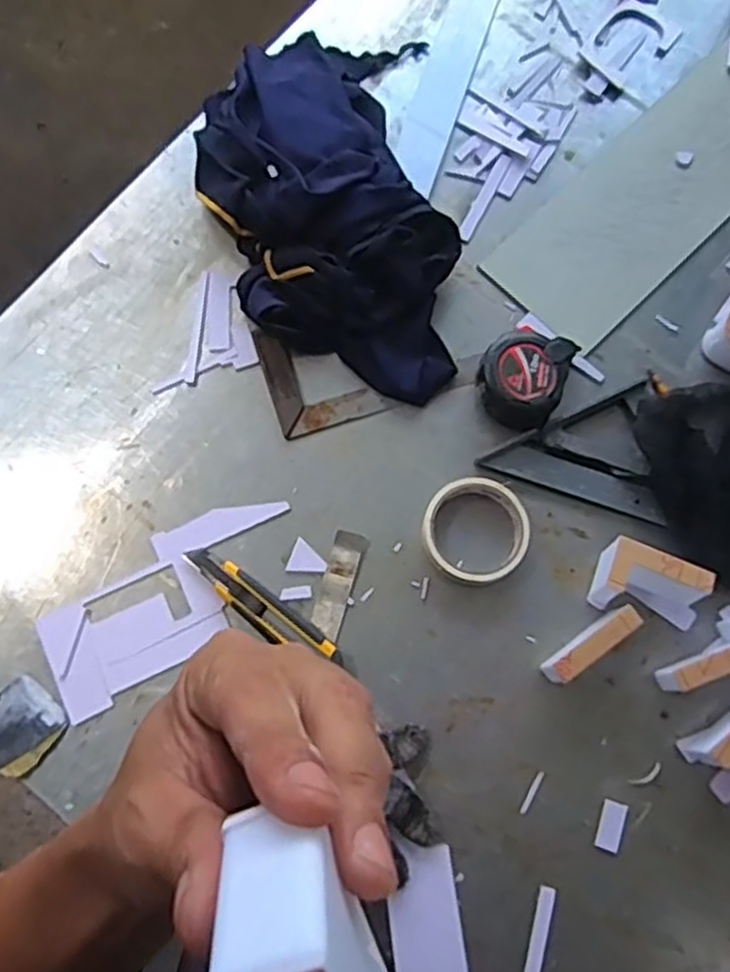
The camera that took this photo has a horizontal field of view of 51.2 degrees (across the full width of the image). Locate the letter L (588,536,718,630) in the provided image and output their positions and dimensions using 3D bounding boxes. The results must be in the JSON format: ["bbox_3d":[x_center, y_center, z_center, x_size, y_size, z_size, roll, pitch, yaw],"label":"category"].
[{"bbox_3d":[0.240,0.085,0.633,0.087,0.052,0.051,20,75,5],"label":"letter L"}]

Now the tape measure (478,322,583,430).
[{"bbox_3d":[0.142,-0.098,0.690,0.078,0.040,0.094,26,75,6],"label":"tape measure"}]

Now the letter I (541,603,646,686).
[{"bbox_3d":[0.185,0.130,0.627,0.084,0.045,0.019,-34,77,-10],"label":"letter I"}]

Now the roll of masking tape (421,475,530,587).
[{"bbox_3d":[0.095,0.038,0.655,0.088,0.028,0.090,0,74,-1],"label":"roll of masking tape"}]

